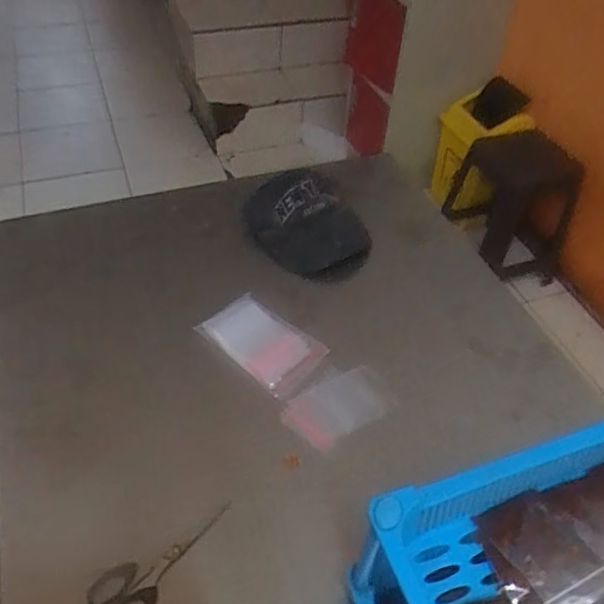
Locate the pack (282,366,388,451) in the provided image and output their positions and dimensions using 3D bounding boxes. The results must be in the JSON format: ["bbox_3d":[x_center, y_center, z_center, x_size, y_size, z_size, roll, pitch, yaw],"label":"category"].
[{"bbox_3d":[0.044,0.128,0.691,0.124,0.013,0.071,-23,52,-22],"label":"pack"}]

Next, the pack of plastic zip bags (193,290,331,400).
[{"bbox_3d":[-0.053,0.051,0.729,0.149,0.030,0.091,27,52,21],"label":"pack of plastic zip bags"}]

